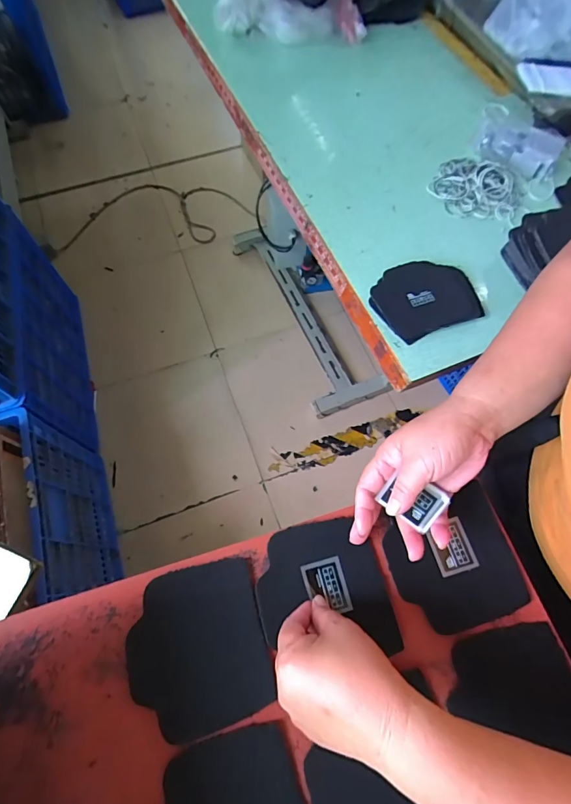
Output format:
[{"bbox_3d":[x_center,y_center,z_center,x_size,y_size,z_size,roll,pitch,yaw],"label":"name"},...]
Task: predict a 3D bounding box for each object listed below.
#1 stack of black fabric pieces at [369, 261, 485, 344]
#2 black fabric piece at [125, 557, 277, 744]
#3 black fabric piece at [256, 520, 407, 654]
[{"bbox_3d":[0.205,-0.158,0.580,0.145,0.016,0.119,-20,69,-8],"label":"stack of black fabric pieces"},{"bbox_3d":[-0.079,0.216,0.350,0.117,0.006,0.125,-15,66,-7],"label":"black fabric piece"},{"bbox_3d":[0.036,0.174,0.370,0.120,0.007,0.114,-7,66,-5],"label":"black fabric piece"}]

